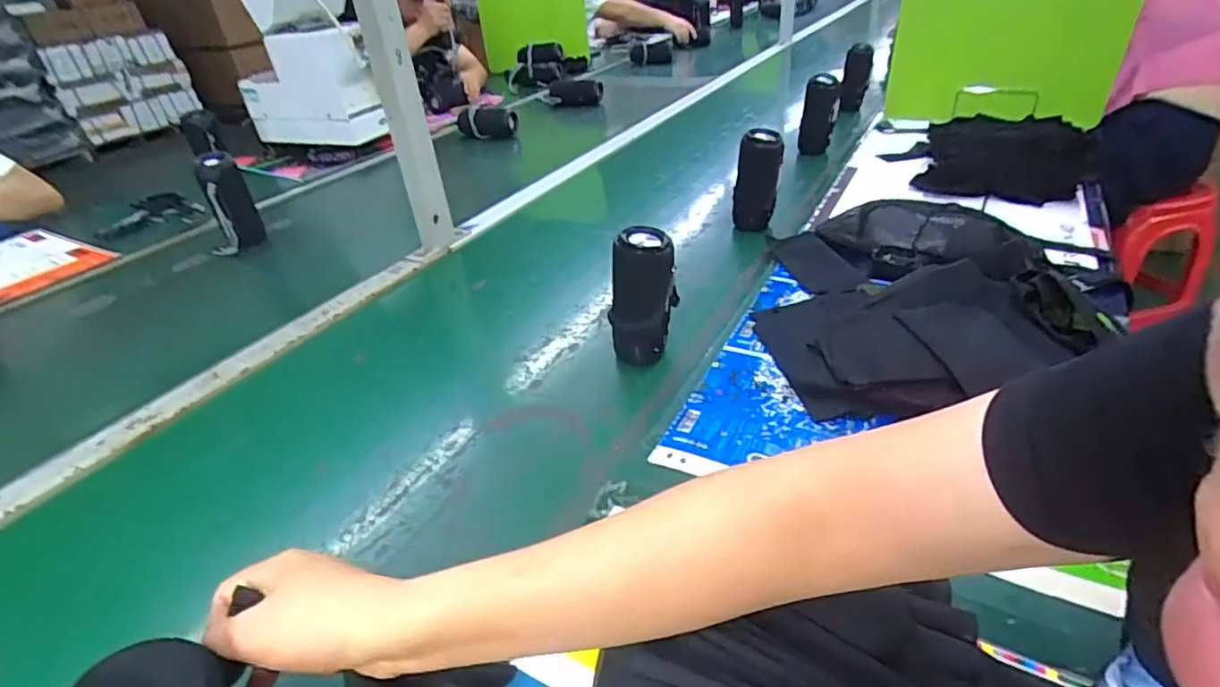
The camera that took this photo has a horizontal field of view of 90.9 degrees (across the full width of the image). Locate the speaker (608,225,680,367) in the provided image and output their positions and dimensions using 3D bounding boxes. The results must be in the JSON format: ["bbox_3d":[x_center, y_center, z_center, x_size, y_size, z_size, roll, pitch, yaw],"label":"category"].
[{"bbox_3d":[0.036,-0.048,0.640,0.069,0.145,0.051,-4,32,2],"label":"speaker"}]

